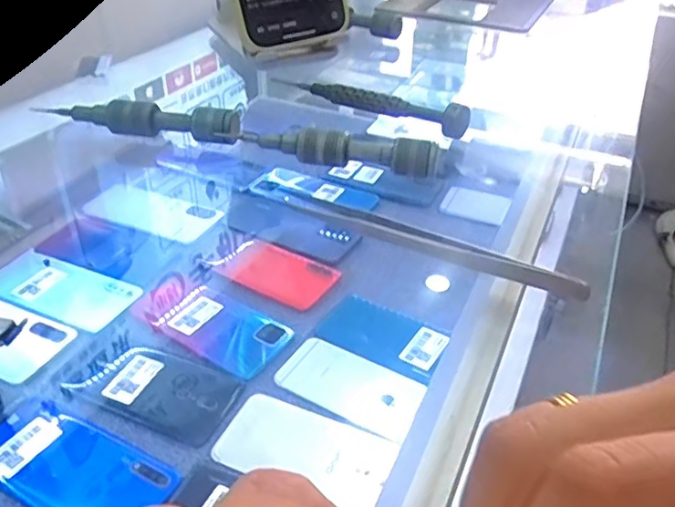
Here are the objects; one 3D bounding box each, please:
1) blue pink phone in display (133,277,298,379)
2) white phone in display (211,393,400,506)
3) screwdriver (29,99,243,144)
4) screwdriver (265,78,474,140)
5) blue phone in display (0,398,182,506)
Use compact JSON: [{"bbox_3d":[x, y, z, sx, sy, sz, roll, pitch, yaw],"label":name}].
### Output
[{"bbox_3d":[-0.125,0.066,0.604,0.160,0.007,0.074,22,42,27],"label":"blue pink phone in display"},{"bbox_3d":[-0.026,0.153,0.483,0.135,0.010,0.069,17,40,21],"label":"white phone in display"},{"bbox_3d":[-0.104,-0.069,0.317,0.108,0.016,0.013,5,37,6],"label":"screwdriver"},{"bbox_3d":[0.016,-0.087,0.346,0.122,0.015,0.010,21,41,26],"label":"screwdriver"},{"bbox_3d":[-0.207,0.164,0.476,0.158,0.006,0.074,19,40,24],"label":"blue phone in display"}]

